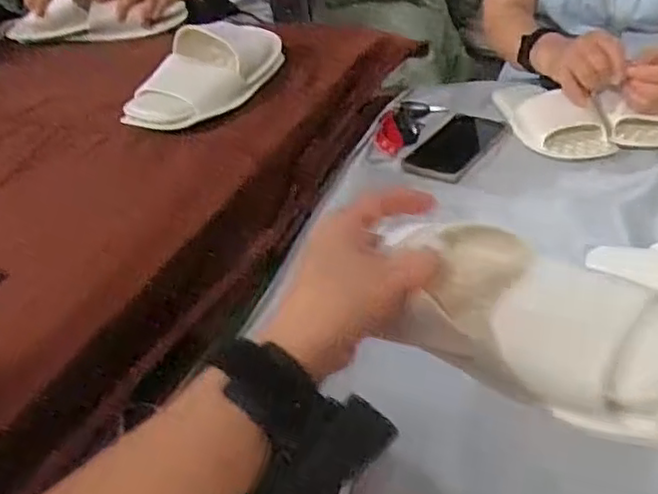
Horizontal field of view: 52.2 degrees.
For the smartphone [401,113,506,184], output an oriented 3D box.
[{"bbox_3d":[0.156,-0.128,0.844,0.079,0.011,0.182,16,42,29],"label":"smartphone"}]

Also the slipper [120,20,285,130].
[{"bbox_3d":[-0.141,-0.202,0.774,0.109,0.074,0.219,6,38,17],"label":"slipper"}]

